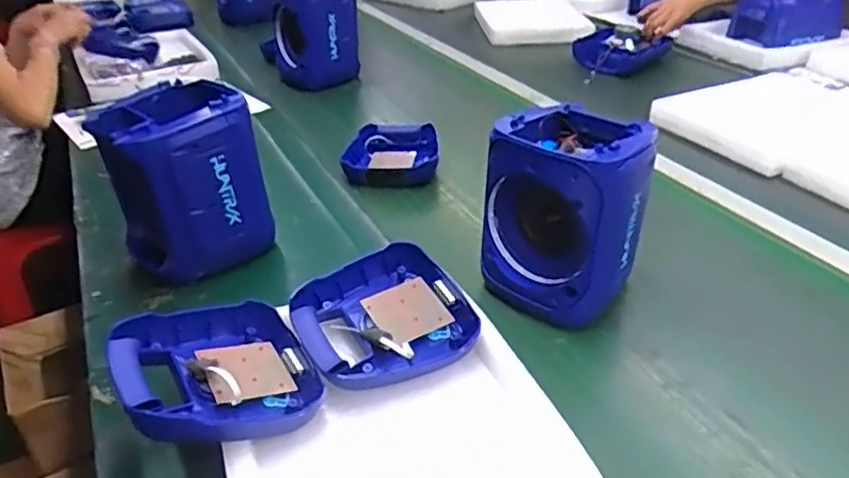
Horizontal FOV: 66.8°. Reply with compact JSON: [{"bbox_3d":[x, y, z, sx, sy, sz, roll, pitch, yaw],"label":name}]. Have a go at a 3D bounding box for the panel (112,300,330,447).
[{"bbox_3d":[-0.197,0.124,0.607,0.183,0.049,0.159,7,30,-37],"label":"panel"}]

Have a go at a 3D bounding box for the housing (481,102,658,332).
[{"bbox_3d":[0.176,-0.029,0.772,0.155,0.210,0.146,-19,33,-28],"label":"housing"}]

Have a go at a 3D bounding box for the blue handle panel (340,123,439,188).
[{"bbox_3d":[-0.058,-0.149,1.131,0.162,0.058,0.138,-3,28,-3],"label":"blue handle panel"}]

